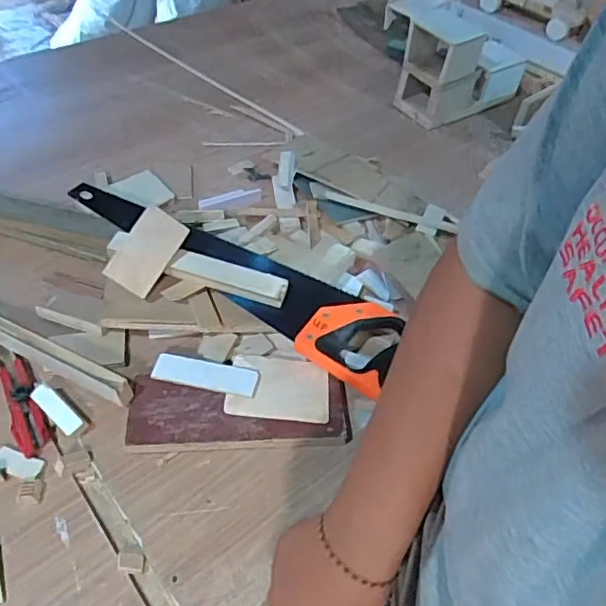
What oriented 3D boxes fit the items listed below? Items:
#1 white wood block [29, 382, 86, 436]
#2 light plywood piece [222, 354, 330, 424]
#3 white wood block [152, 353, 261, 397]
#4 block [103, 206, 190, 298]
[{"bbox_3d":[-0.273,0.120,0.634,0.075,0.019,0.022,32,53,25],"label":"white wood block"},{"bbox_3d":[-0.028,0.095,0.660,0.113,0.008,0.085,3,46,0],"label":"light plywood piece"},{"bbox_3d":[-0.112,0.082,0.660,0.121,0.008,0.037,11,47,7],"label":"white wood block"},{"bbox_3d":[-0.190,-0.063,0.697,0.102,0.061,0.010,-59,25,-7],"label":"block"}]

